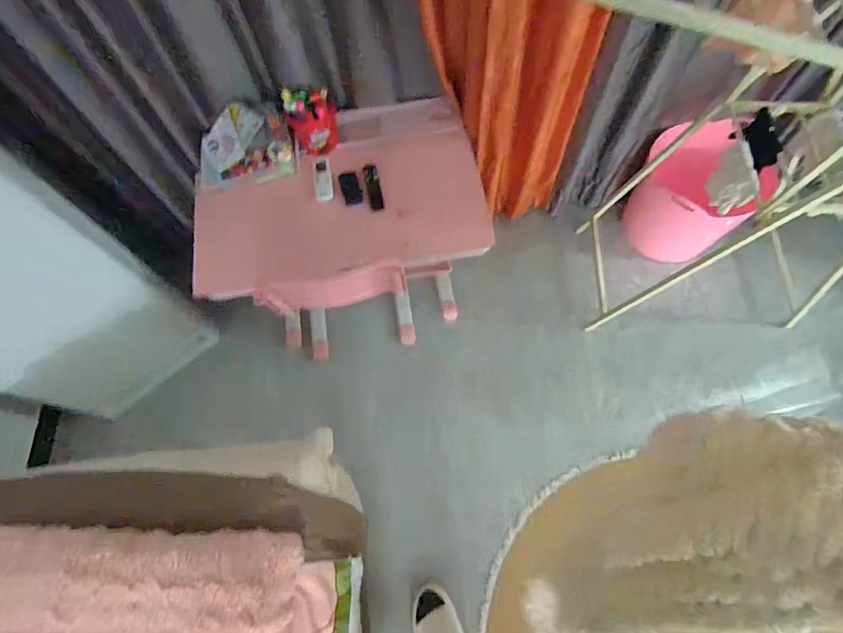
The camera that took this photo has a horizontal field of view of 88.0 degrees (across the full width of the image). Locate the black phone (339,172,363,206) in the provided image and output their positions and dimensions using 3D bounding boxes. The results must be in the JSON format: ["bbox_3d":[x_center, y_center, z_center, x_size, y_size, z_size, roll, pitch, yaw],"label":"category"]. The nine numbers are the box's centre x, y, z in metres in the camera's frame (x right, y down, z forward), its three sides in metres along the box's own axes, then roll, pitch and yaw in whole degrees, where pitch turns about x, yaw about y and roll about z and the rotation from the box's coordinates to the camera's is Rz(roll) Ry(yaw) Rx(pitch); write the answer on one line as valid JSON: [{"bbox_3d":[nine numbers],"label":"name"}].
[{"bbox_3d":[-0.195,-0.354,1.210,0.049,0.004,0.092,-15,85,-9],"label":"black phone"}]

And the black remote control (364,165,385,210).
[{"bbox_3d":[-0.131,-0.360,1.214,0.038,0.013,0.134,-13,73,2],"label":"black remote control"}]

